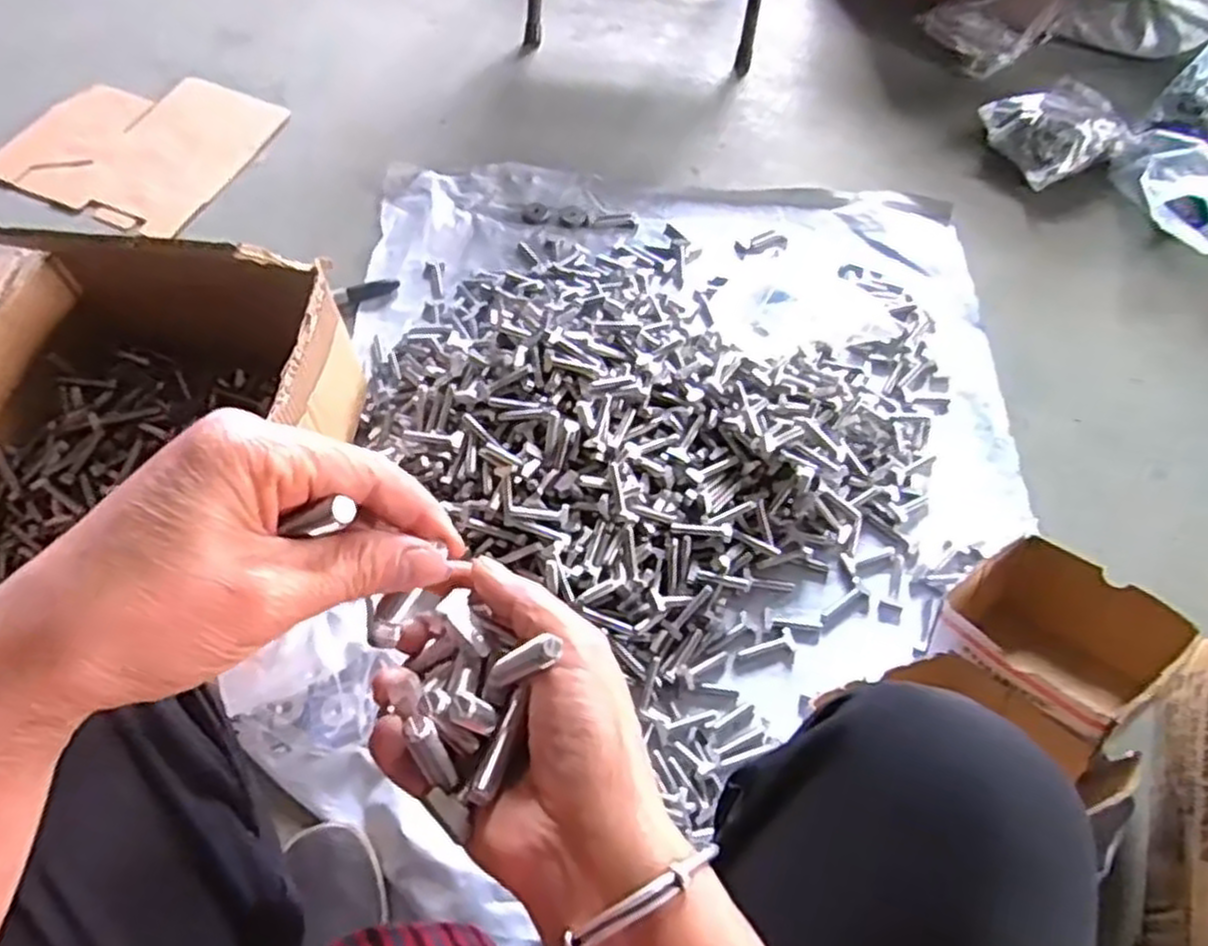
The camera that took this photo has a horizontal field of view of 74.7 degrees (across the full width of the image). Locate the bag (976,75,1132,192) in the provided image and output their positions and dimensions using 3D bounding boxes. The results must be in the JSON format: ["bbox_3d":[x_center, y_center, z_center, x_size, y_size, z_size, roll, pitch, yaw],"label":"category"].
[{"bbox_3d":[0.592,-0.449,1.040,0.165,0.061,0.142,-20,63,-15],"label":"bag"}]

